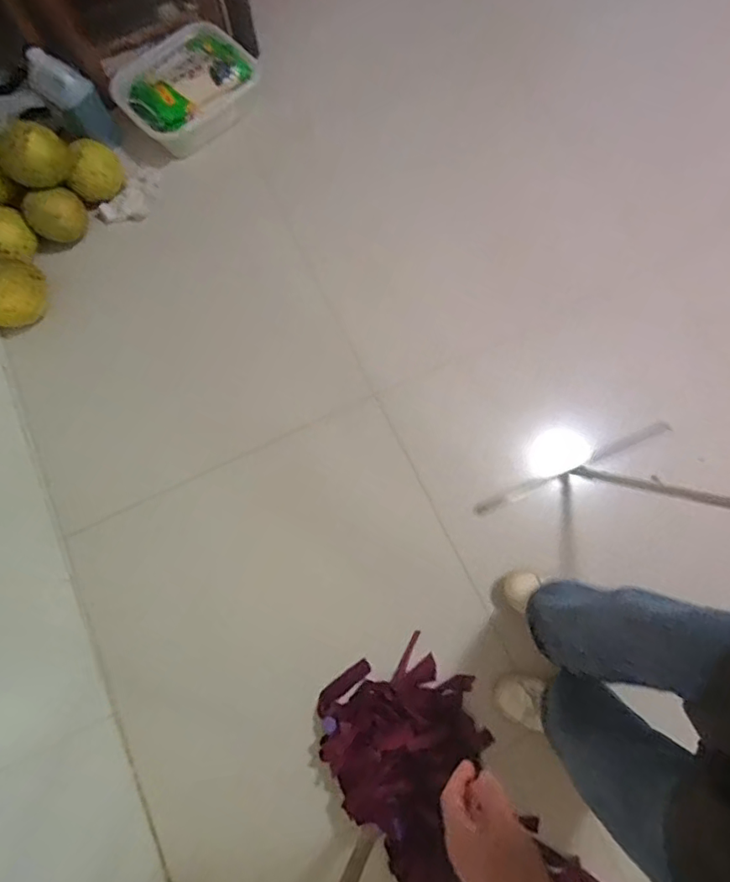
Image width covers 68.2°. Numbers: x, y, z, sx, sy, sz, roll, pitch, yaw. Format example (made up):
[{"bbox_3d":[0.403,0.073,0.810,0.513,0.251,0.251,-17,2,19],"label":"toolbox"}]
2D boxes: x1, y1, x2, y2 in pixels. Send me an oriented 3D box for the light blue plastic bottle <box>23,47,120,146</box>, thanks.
[{"bbox_3d":[-0.742,-0.874,1.383,0.248,0.102,0.118,44,78,-22],"label":"light blue plastic bottle"}]

